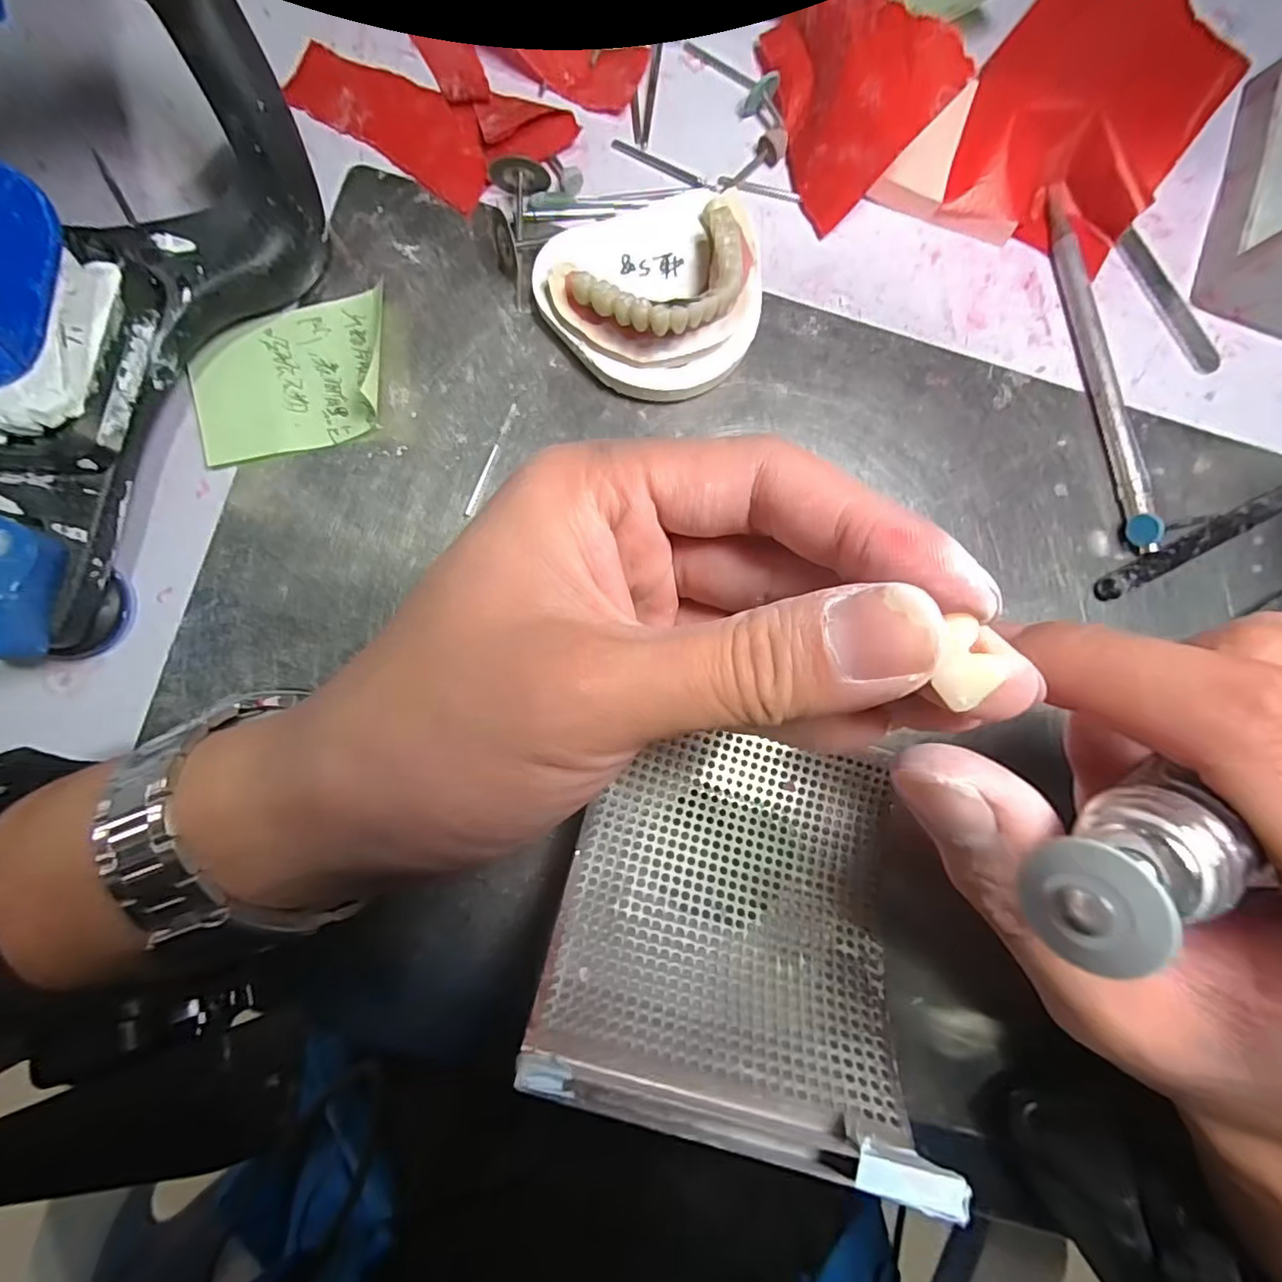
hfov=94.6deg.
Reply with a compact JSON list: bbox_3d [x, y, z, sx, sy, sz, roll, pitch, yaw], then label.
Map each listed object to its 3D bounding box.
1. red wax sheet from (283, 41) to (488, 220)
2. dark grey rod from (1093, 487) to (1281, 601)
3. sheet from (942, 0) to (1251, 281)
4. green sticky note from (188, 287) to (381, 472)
[{"bbox_3d":[-0.089,-0.191,0.216,0.080,0.004,0.033,31,84,0],"label":"red wax sheet"},{"bbox_3d":[0.227,-0.049,0.216,0.140,0.010,0.008,-26,87,-4],"label":"dark grey rod"},{"bbox_3d":[0.173,-0.206,0.223,0.079,0.018,0.136,37,85,1],"label":"sheet"},{"bbox_3d":[-0.121,-0.092,0.206,0.065,0.005,0.051,-14,86,-4],"label":"green sticky note"}]

